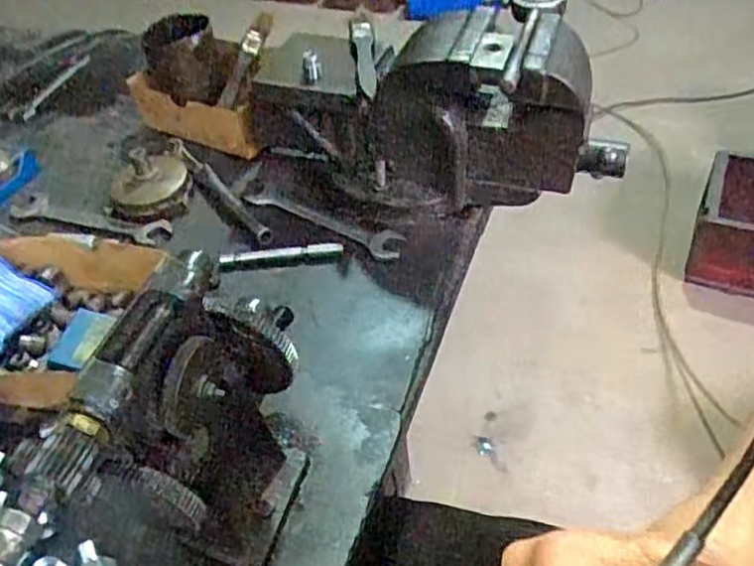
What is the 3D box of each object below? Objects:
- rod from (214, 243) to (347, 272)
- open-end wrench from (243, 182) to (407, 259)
[{"bbox_3d":[-0.084,-0.022,0.586,0.106,0.012,0.019,-6,45,1],"label":"rod"},{"bbox_3d":[-0.048,-0.059,0.622,0.167,0.005,0.034,22,51,26],"label":"open-end wrench"}]

